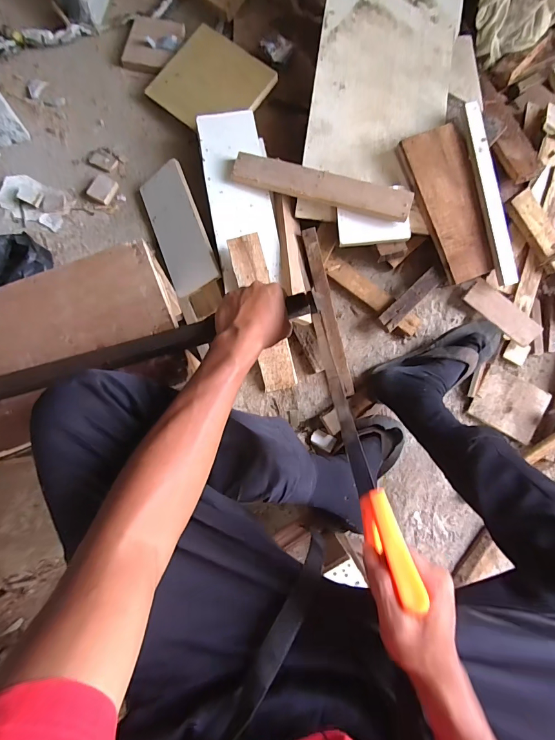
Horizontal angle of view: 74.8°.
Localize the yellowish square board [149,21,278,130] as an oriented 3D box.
[{"bbox_3d":[-0.145,-0.611,0.778,0.225,0.014,0.188,41,96,8],"label":"yellowish square board"}]

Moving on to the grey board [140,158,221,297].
[{"bbox_3d":[-0.195,-0.274,0.713,0.102,0.011,0.252,-24,82,22],"label":"grey board"}]

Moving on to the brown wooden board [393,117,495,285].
[{"bbox_3d":[0.335,-0.316,0.694,0.115,0.015,0.282,-23,93,-2],"label":"brown wooden board"}]

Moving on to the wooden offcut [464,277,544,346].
[{"bbox_3d":[0.457,-0.116,0.733,0.166,0.015,0.063,35,85,-4],"label":"wooden offcut"}]

